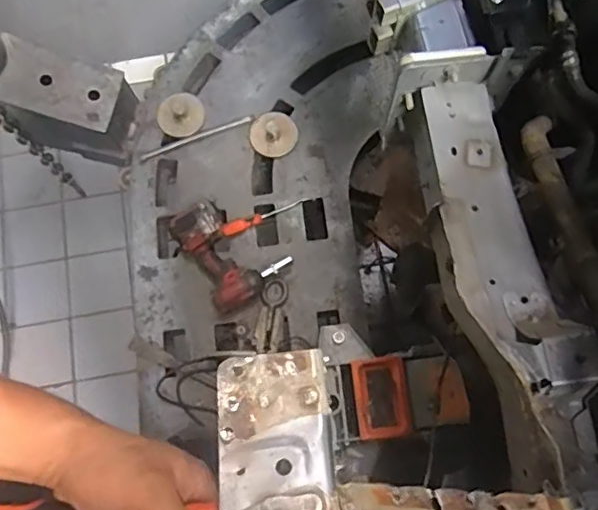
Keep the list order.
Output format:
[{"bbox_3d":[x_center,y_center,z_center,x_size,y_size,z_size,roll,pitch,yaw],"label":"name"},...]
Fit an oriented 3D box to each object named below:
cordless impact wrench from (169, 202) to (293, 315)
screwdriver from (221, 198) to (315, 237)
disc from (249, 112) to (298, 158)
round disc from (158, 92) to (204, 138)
[{"bbox_3d":[-0.164,-0.017,1.344,0.204,0.081,0.266,-32,78,-7],"label":"cordless impact wrench"},{"bbox_3d":[-0.075,-0.097,1.390,0.237,0.030,0.038,-21,77,-4],"label":"screwdriver"},{"bbox_3d":[-0.065,-0.312,1.452,0.117,0.036,0.111,0,76,1],"label":"disc"},{"bbox_3d":[-0.302,-0.366,1.465,0.113,0.025,0.125,-2,76,0],"label":"round disc"}]

